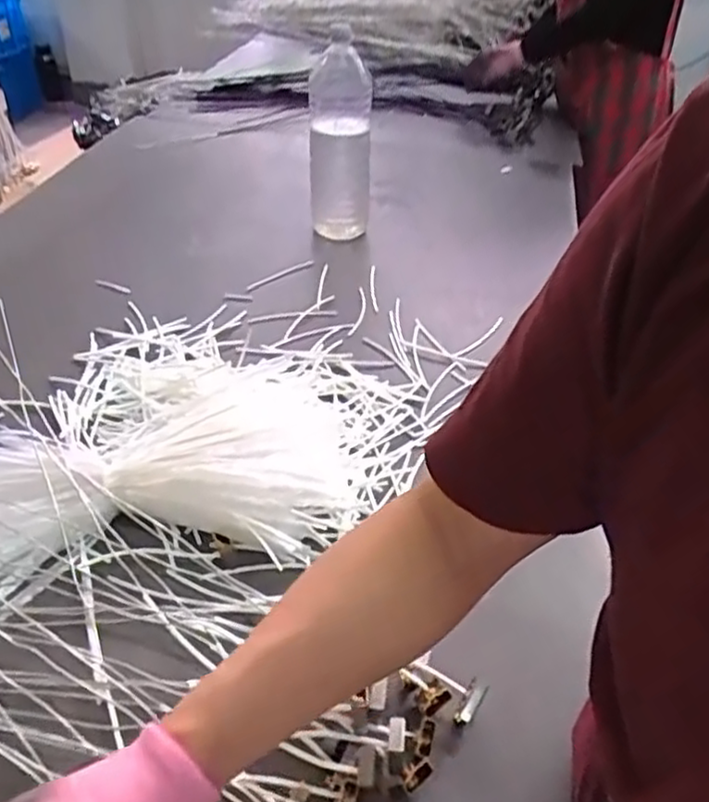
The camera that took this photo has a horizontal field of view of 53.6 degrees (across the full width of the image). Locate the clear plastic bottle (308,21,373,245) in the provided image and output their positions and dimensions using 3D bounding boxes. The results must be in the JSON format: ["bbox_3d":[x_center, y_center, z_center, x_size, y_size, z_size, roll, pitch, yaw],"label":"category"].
[{"bbox_3d":[-0.023,-0.418,1.127,0.103,0.270,0.100,3,41,0],"label":"clear plastic bottle"}]

